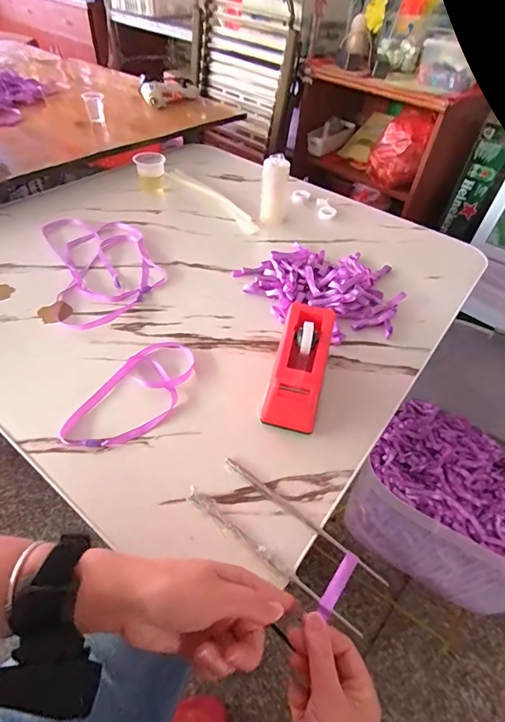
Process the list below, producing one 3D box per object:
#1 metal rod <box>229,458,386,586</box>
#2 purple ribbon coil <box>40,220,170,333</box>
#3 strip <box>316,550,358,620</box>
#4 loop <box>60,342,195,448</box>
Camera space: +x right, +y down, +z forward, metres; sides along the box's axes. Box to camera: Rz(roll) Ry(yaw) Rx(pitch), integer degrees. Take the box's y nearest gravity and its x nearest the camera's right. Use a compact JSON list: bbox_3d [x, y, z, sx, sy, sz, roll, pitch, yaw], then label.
[{"bbox_3d":[0.043,0.146,0.362,0.173,0.006,0.011,31,52,21],"label":"metal rod"},{"bbox_3d":[-0.242,-0.164,0.607,0.160,0.012,0.299,-16,51,-20],"label":"purple ribbon coil"},{"bbox_3d":[0.073,0.190,0.319,0.012,0.005,0.057,32,55,22],"label":"strip"},{"bbox_3d":[-0.131,0.035,0.439,0.086,0.011,0.178,24,50,16],"label":"loop"}]

